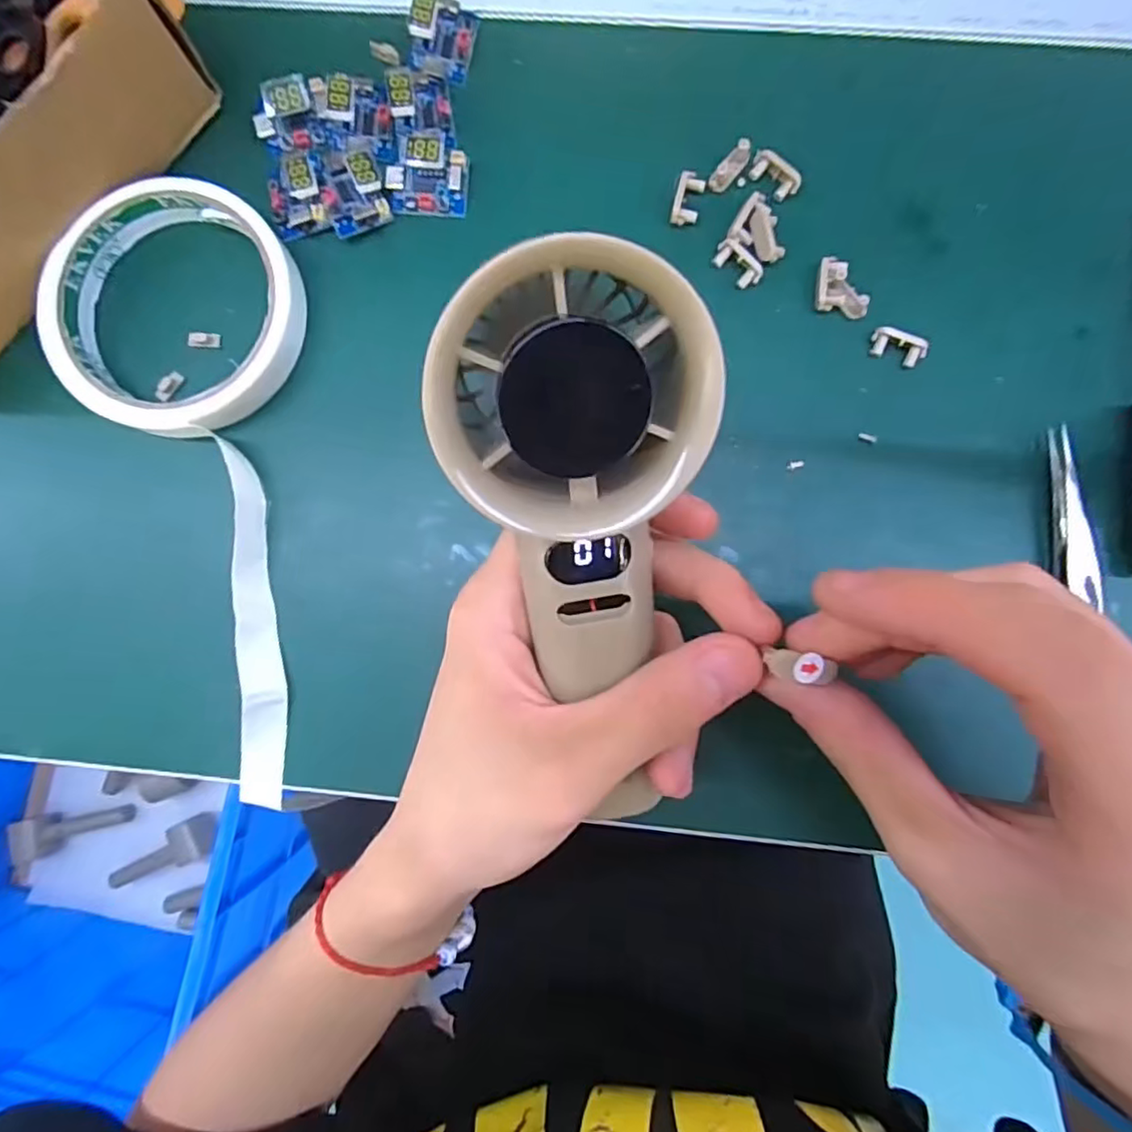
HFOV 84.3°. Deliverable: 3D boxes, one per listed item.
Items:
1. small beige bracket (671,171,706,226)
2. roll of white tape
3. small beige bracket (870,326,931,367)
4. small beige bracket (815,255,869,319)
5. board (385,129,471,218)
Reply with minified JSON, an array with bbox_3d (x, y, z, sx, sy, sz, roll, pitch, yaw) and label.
[{"bbox_3d":[0.045,-0.136,0.232,0.010,0.006,0.019,15,87,2],"label":"small beige bracket"},{"bbox_3d":[-0.146,-0.028,0.230,0.092,0.018,0.224,2,87,2],"label":"roll of white tape"},{"bbox_3d":[0.121,-0.080,0.226,0.019,0.006,0.010,22,87,3],"label":"small beige bracket"},{"bbox_3d":[0.101,-0.102,0.227,0.018,0.006,0.019,9,87,2],"label":"small beige bracket"},{"bbox_3d":[-0.052,-0.151,0.234,0.030,0.015,0.032,8,87,2],"label":"board"}]

